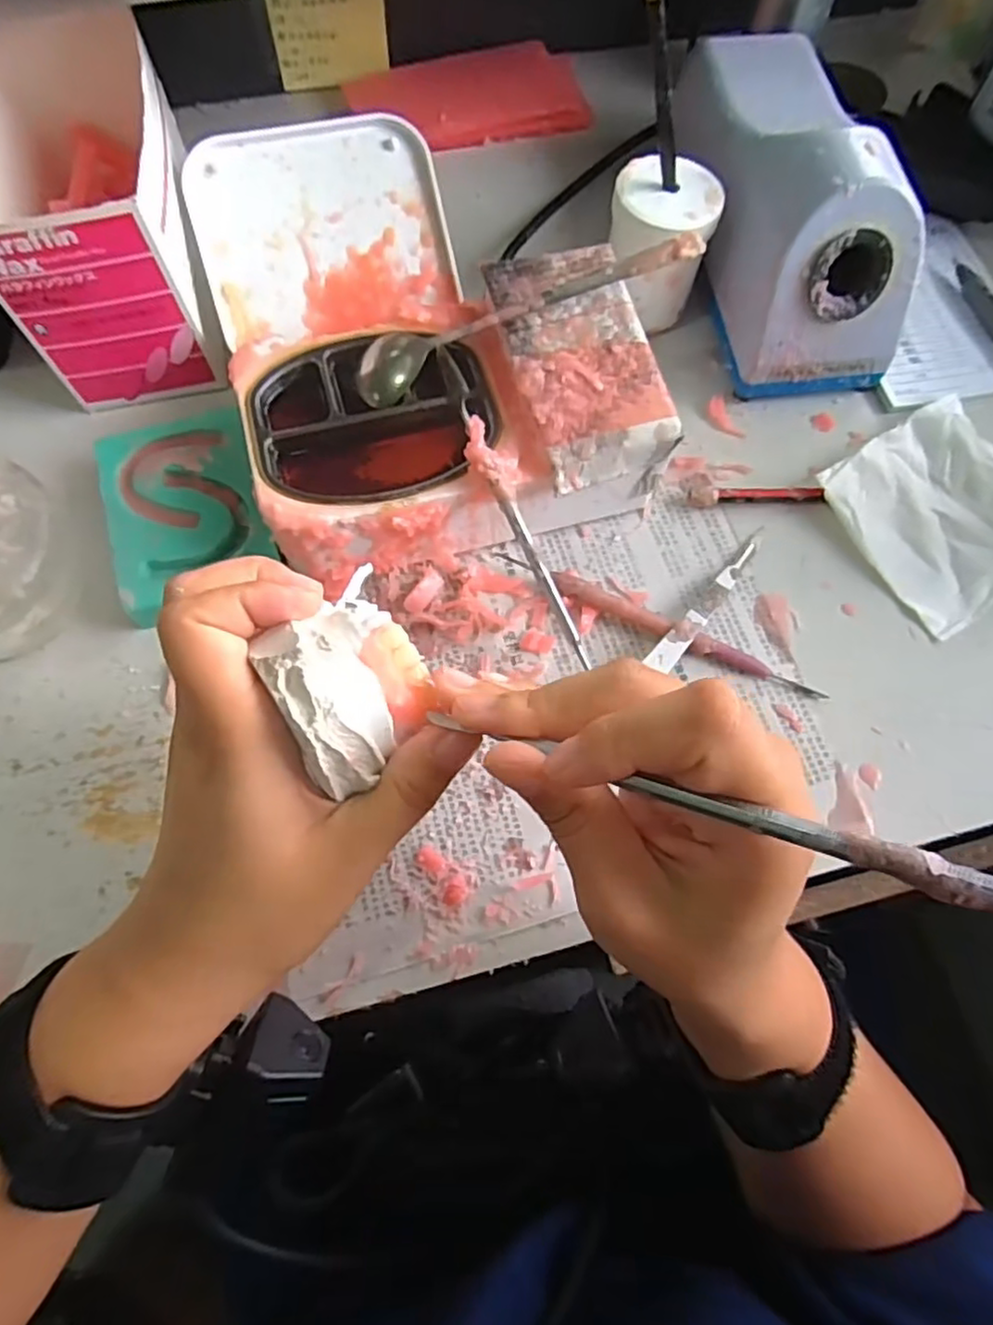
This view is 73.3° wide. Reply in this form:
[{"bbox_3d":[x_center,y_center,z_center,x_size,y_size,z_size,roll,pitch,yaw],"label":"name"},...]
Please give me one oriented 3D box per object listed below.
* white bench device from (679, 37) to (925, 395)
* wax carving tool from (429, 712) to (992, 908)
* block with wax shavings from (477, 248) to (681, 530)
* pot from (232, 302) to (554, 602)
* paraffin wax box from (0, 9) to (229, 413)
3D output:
[{"bbox_3d":[0.156,-0.268,0.376,0.093,0.092,0.221,-6,70,-4],"label":"white bench device"},{"bbox_3d":[0.053,0.034,0.148,0.168,0.005,0.007,13,68,29],"label":"wax carving tool"},{"bbox_3d":[0.038,-0.131,0.338,0.073,0.070,0.123,-12,71,-6],"label":"block with wax shavings"},{"bbox_3d":[-0.050,-0.107,0.329,0.134,0.063,0.123,-8,70,-5],"label":"pot"},{"bbox_3d":[-0.212,-0.243,0.353,0.090,0.092,0.180,-14,71,-7],"label":"paraffin wax box"}]

